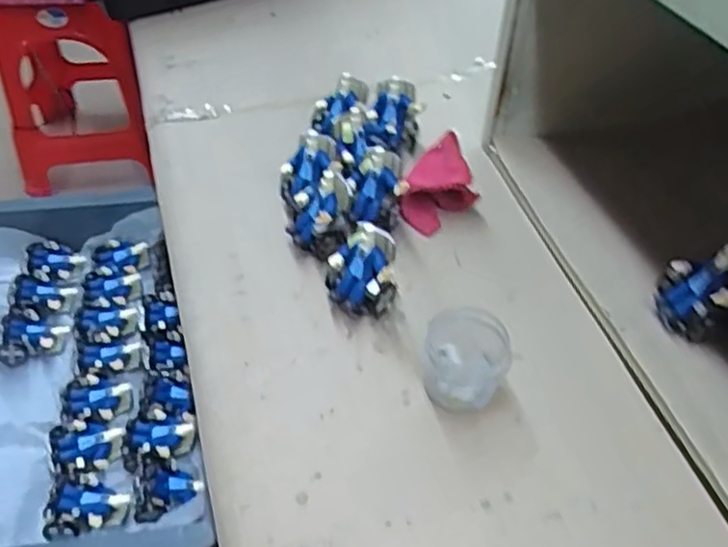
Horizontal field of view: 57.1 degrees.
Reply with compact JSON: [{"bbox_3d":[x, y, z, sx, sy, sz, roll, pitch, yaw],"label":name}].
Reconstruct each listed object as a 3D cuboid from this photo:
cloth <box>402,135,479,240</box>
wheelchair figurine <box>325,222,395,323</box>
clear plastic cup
[{"bbox_3d":[0.057,-0.077,0.554,0.072,0.041,0.071,-28,52,-26],"label":"cloth"},{"bbox_3d":[-0.002,-0.001,0.472,0.049,0.059,0.044,2,45,1],"label":"wheelchair figurine"},{"bbox_3d":[0.064,0.056,0.425,0.050,0.050,0.045,4,45,3],"label":"clear plastic cup"}]

